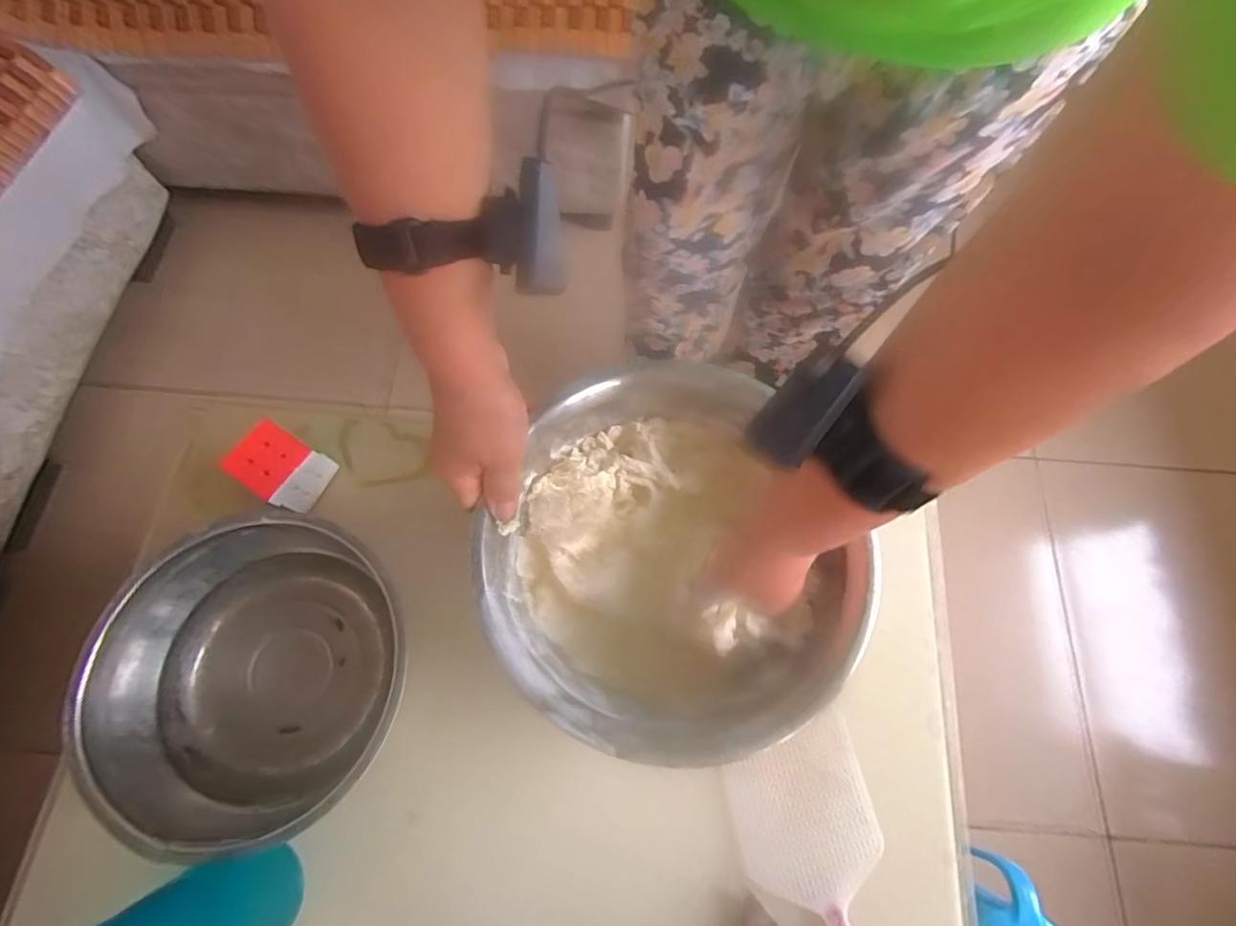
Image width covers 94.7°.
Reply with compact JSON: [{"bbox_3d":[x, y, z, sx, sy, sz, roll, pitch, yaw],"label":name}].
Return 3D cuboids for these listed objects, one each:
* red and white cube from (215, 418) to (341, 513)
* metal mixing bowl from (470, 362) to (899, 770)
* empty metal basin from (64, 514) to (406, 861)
[{"bbox_3d":[-0.294,0.004,0.497,0.055,0.051,0.055,26,71,9],"label":"red and white cube"},{"bbox_3d":[0.039,0.085,0.448,0.265,0.111,0.250,0,69,-1],"label":"metal mixing bowl"},{"bbox_3d":[-0.268,0.161,0.429,0.204,0.079,0.216,0,69,-1],"label":"empty metal basin"}]

